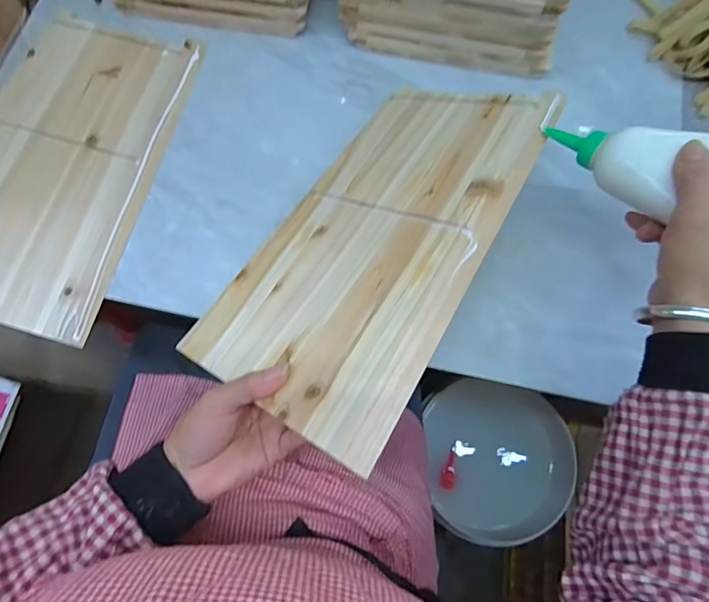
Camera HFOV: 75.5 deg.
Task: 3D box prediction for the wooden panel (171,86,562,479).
[{"bbox_3d":[0.016,-0.061,0.413,0.204,0.016,0.352,19,68,35],"label":"wooden panel"}]

